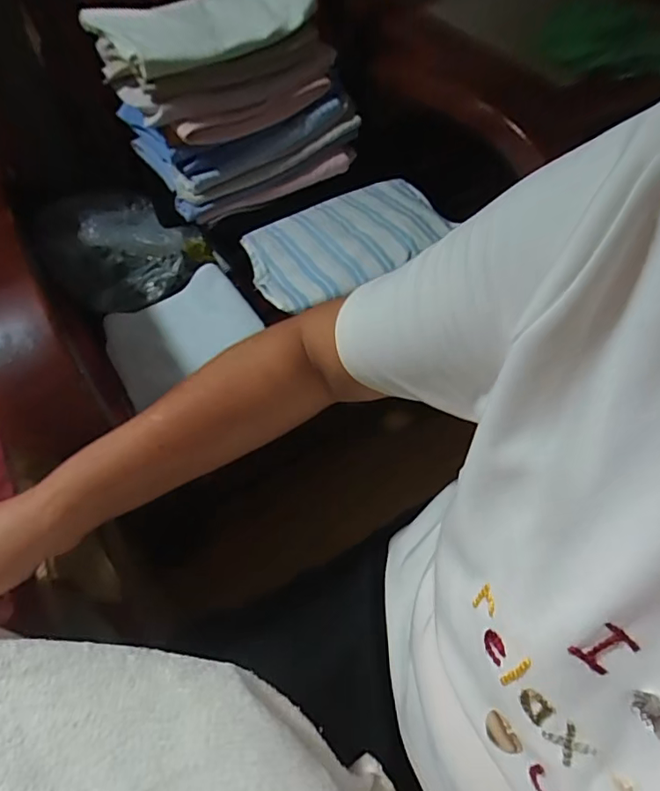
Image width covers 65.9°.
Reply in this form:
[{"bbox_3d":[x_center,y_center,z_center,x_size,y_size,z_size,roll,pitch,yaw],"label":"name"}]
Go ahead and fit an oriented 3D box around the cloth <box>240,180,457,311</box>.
[{"bbox_3d":[0.024,-0.222,0.707,0.285,0.028,0.187,-27,60,-16],"label":"cloth"}]

